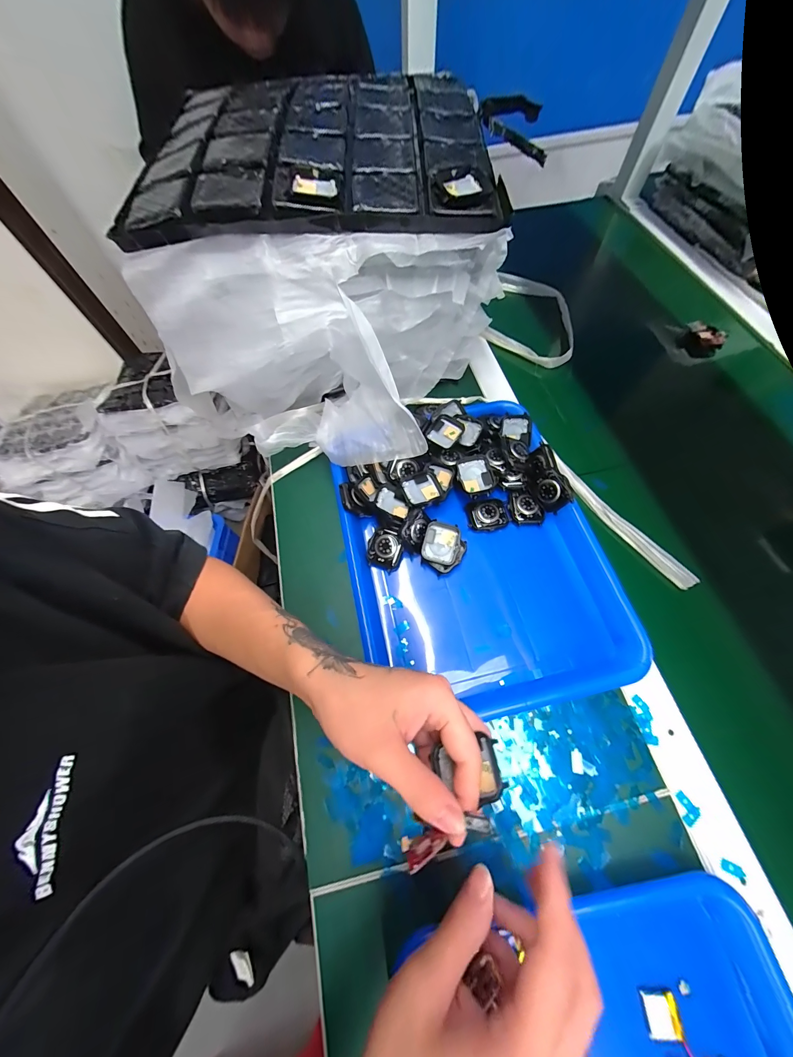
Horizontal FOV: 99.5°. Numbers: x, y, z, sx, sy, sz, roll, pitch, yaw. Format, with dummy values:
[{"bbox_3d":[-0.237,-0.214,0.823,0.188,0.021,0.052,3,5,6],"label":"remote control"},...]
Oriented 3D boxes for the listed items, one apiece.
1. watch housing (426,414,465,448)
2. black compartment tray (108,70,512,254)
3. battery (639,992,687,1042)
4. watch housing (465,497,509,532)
[{"bbox_3d":[0.060,-0.115,0.405,0.036,0.013,0.043,29,70,16],"label":"watch housing"},{"bbox_3d":[-0.078,-0.390,0.338,0.345,0.038,0.296,-1,65,3],"label":"black compartment tray"},{"bbox_3d":[0.177,0.325,0.223,0.022,0.004,0.021,-1,65,3],"label":"battery"},{"bbox_3d":[0.102,-0.018,0.374,0.043,0.007,0.036,-9,64,-1],"label":"watch housing"}]

